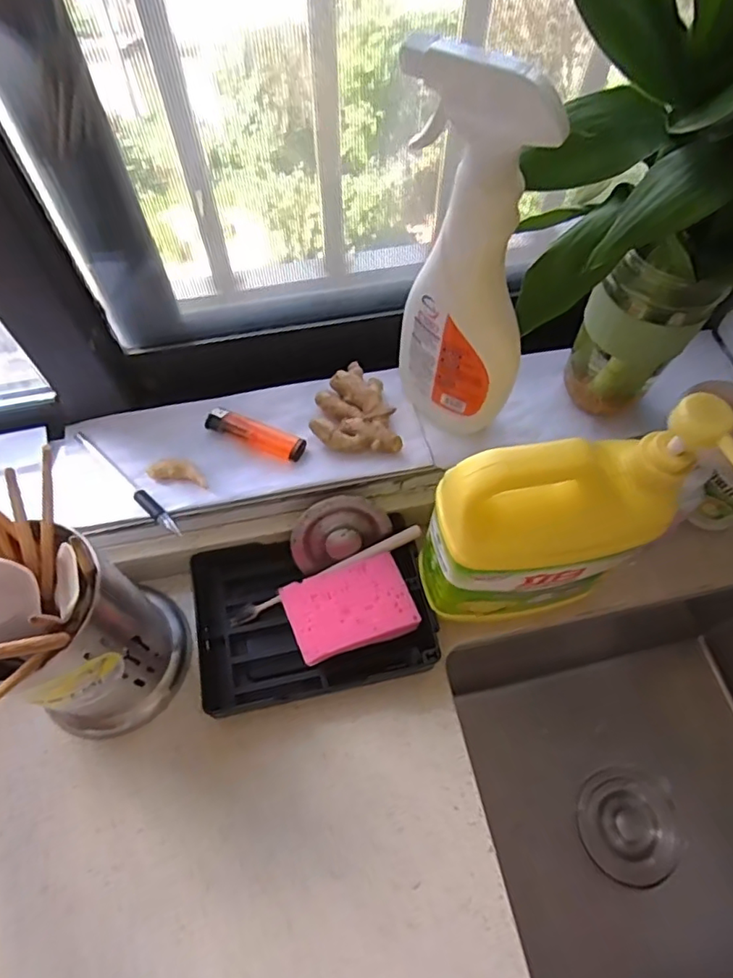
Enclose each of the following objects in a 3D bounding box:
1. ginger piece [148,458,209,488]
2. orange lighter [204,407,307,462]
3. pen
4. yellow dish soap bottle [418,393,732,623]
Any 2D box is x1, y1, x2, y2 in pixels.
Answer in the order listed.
[{"bbox_3d":[-0.148,-0.014,0.459,0.047,0.009,0.018,10,64,4],"label":"ginger piece"},{"bbox_3d":[-0.092,-0.045,0.480,0.085,0.008,0.022,22,65,10],"label":"orange lighter"},{"bbox_3d":[-0.189,-0.007,0.454,0.133,0.008,0.010,40,70,17],"label":"pen"},{"bbox_3d":[0.117,0.028,0.385,0.150,0.205,0.070,-8,64,-5],"label":"yellow dish soap bottle"}]

